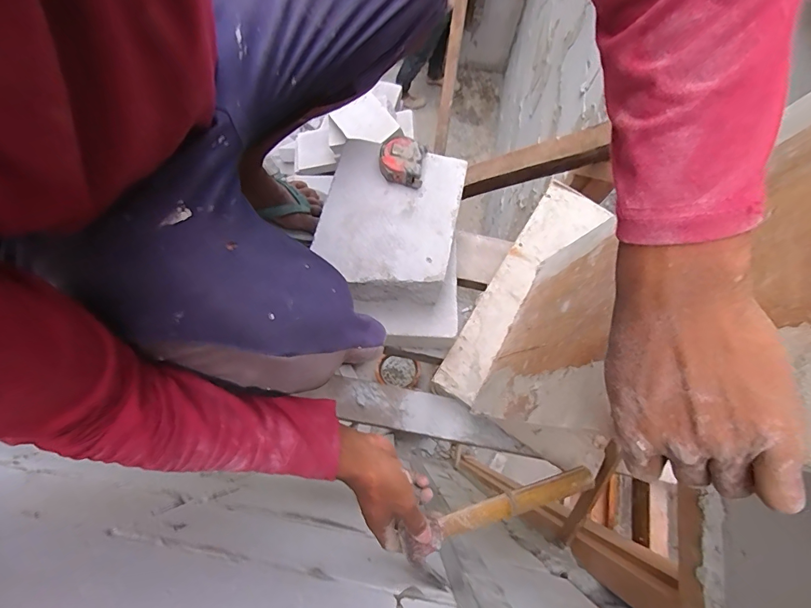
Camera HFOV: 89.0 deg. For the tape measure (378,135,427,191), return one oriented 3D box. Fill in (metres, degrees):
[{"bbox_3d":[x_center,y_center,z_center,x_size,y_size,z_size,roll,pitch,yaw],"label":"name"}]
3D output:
[{"bbox_3d":[-0.003,-0.218,0.624,0.070,0.036,0.070,0,74,-1],"label":"tape measure"}]

